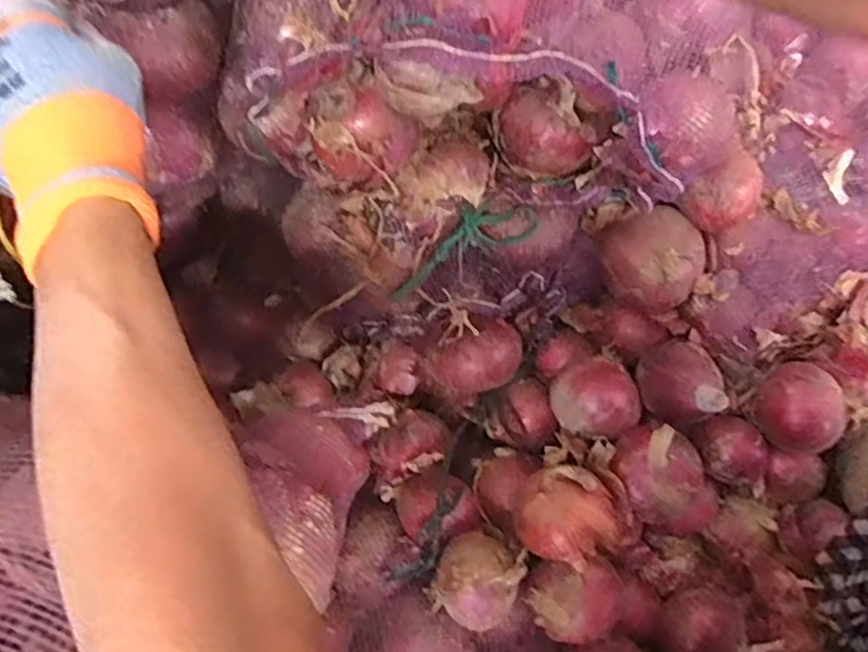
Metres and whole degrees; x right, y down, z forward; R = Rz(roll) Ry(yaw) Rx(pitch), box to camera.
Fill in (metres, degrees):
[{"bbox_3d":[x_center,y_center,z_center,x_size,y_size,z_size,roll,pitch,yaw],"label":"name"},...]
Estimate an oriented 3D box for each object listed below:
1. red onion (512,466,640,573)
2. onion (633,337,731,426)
[{"bbox_3d":[0.122,0.174,0.577,0.088,0.074,0.099,-42,70,-17],"label":"red onion"},{"bbox_3d":[0.235,0.051,0.600,0.061,0.061,0.088,-30,67,-12],"label":"onion"}]

